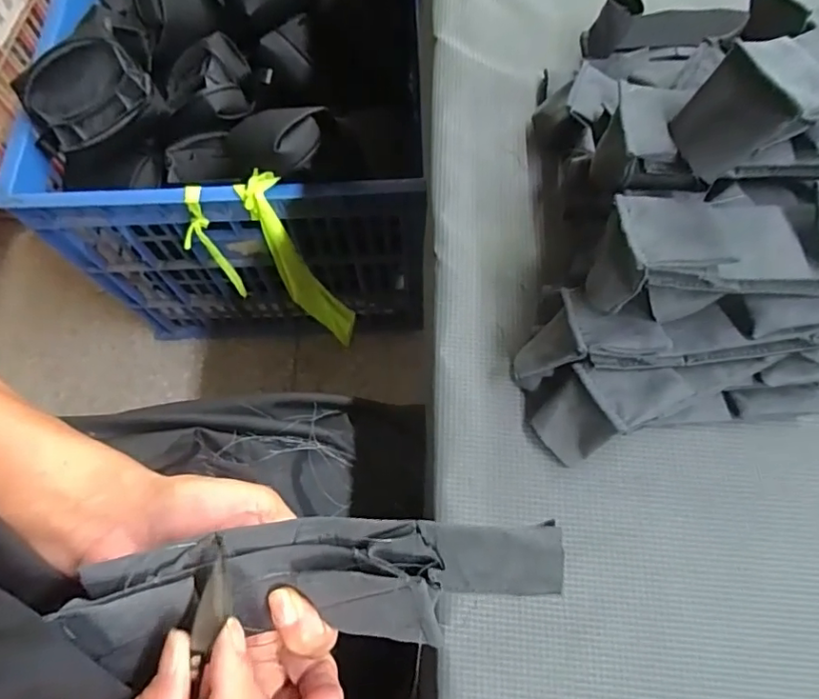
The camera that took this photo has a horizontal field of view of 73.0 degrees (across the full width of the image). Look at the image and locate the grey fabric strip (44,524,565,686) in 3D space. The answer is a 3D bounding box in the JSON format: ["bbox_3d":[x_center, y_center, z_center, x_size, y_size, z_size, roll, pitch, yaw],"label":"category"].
[{"bbox_3d":[-0.034,0.095,0.218,0.180,0.054,0.025,-7,32,-1],"label":"grey fabric strip"}]

